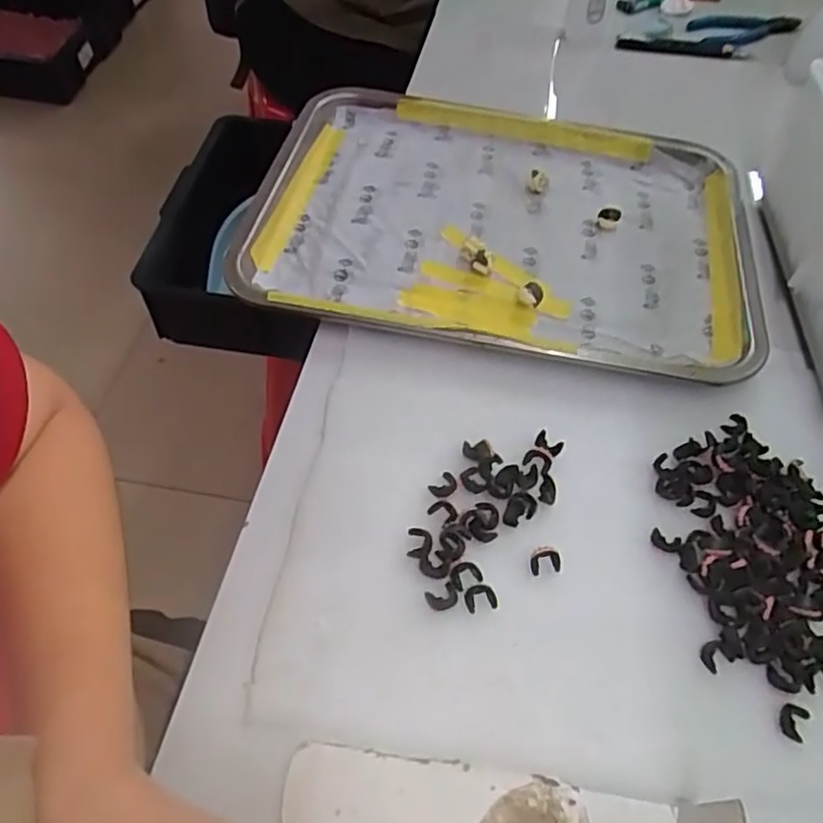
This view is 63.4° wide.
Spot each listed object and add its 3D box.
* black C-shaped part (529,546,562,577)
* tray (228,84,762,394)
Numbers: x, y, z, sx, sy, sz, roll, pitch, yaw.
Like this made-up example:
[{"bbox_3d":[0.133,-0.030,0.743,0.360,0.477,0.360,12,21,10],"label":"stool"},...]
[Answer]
[{"bbox_3d":[0.068,0.076,0.341,0.015,0.005,0.013,-6,55,-6],"label":"black C-shaped part"},{"bbox_3d":[0.072,-0.141,0.489,0.347,0.024,0.263,11,55,5],"label":"tray"}]

